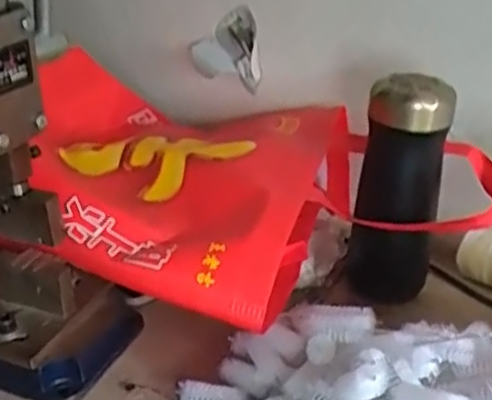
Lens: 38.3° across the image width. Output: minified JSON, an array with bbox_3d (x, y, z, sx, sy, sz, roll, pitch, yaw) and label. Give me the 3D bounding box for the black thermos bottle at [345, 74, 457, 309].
[{"bbox_3d":[0.134,-0.005,0.624,0.073,0.210,0.058,8,27,12],"label":"black thermos bottle"}]

